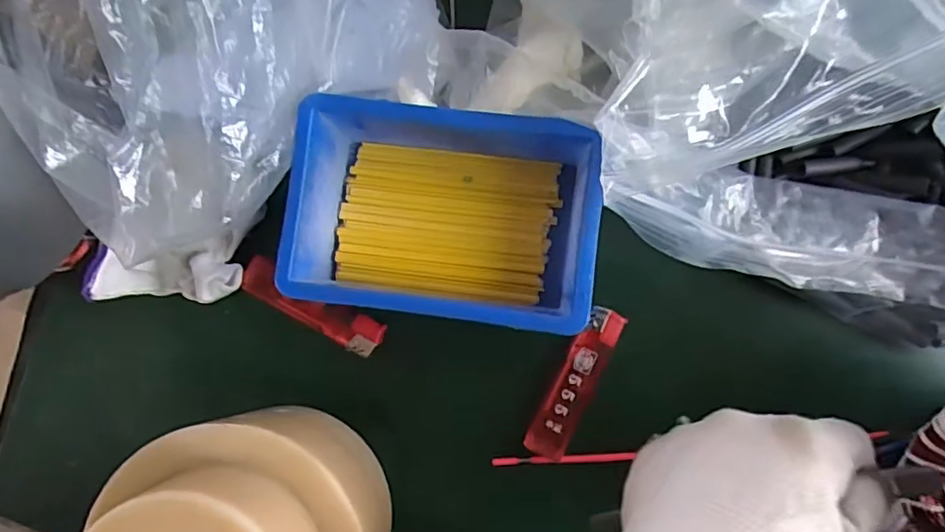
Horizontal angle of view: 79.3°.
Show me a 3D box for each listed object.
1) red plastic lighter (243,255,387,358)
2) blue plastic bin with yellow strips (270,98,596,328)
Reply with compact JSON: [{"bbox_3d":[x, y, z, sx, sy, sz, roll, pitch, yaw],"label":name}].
[{"bbox_3d":[-0.088,0.022,0.309,0.084,0.010,0.019,27,91,6],"label":"red plastic lighter"},{"bbox_3d":[-0.013,-0.025,0.284,0.142,0.050,0.097,7,89,6],"label":"blue plastic bin with yellow strips"}]

